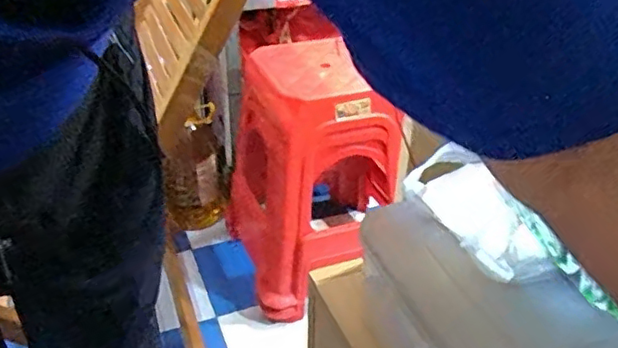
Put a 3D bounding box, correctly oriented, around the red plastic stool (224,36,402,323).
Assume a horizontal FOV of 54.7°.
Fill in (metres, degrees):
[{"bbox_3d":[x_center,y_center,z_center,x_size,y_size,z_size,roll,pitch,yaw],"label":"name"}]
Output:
[{"bbox_3d":[-0.014,-0.011,1.324,0.305,0.483,0.358,-10,35,-16],"label":"red plastic stool"}]

